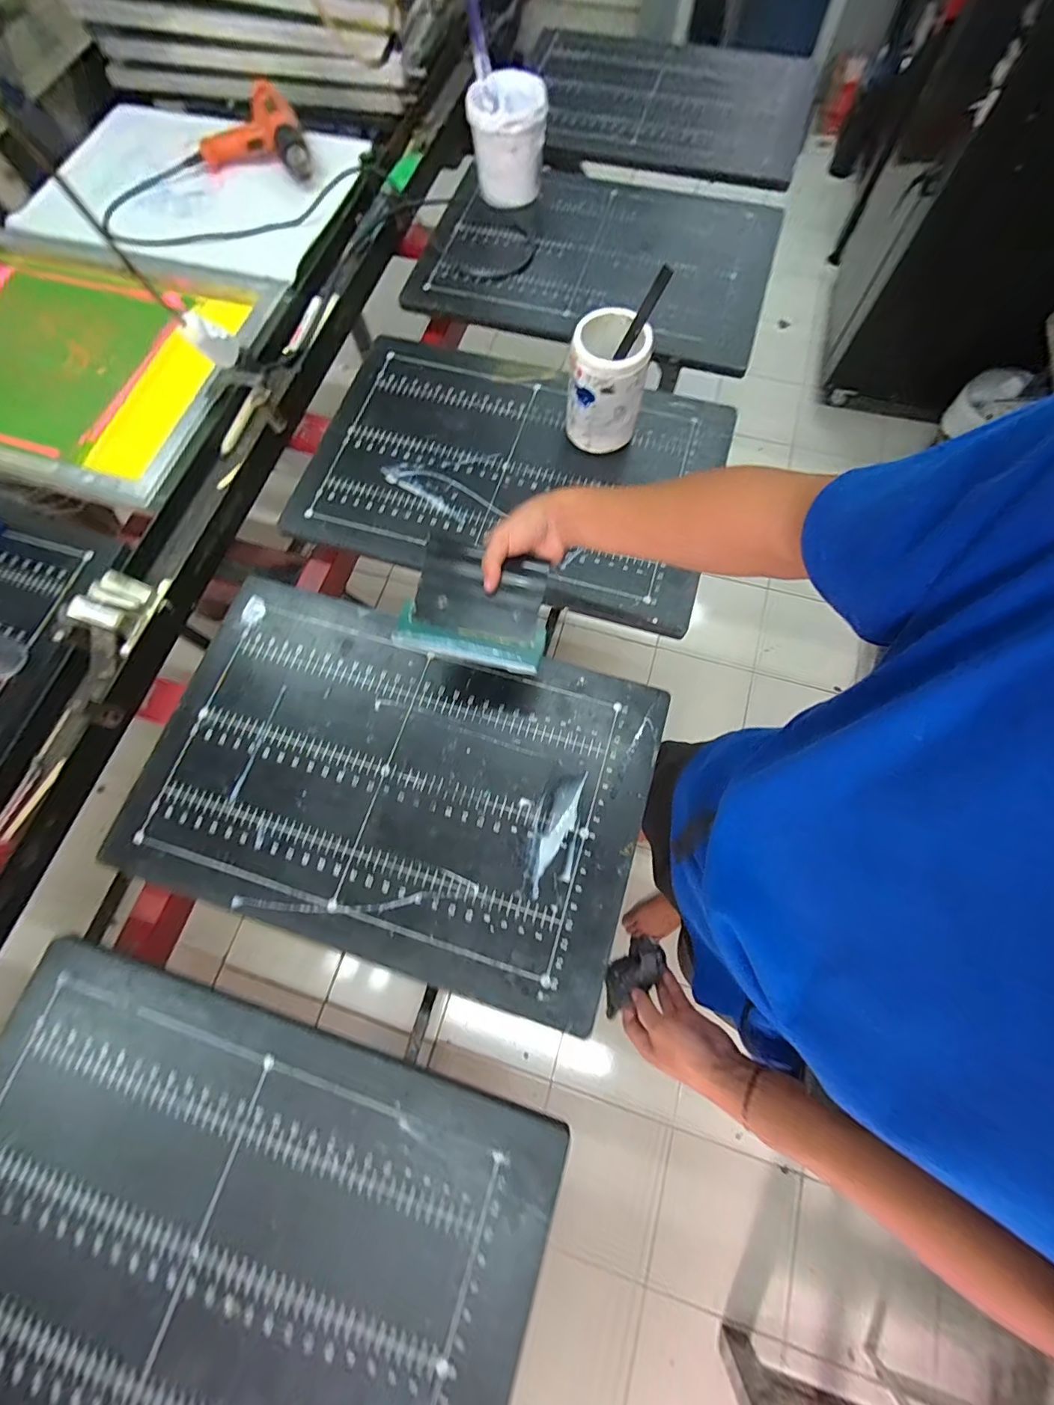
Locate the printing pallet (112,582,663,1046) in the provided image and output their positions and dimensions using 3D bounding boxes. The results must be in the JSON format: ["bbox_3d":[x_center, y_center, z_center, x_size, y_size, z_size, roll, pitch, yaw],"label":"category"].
[{"bbox_3d":[-0.163,0.086,0.583,0.587,0.015,0.385,16,74,7],"label":"printing pallet"}]

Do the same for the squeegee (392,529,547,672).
[{"bbox_3d":[-0.055,-0.113,0.543,0.157,0.029,0.138,11,73,5],"label":"squeegee"}]

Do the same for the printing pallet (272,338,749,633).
[{"bbox_3d":[-0.016,-0.375,0.720,0.591,0.020,0.442,16,74,7],"label":"printing pallet"}]

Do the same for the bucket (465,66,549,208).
[{"bbox_3d":[-0.032,-0.975,0.844,0.131,0.116,0.131,-1,73,1],"label":"bucket"}]

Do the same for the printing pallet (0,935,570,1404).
[{"bbox_3d":[-0.293,0.515,0.449,0.577,0.020,0.383,16,74,6],"label":"printing pallet"}]

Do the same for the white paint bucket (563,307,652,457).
[{"bbox_3d":[0.107,-0.430,0.665,0.095,0.148,0.095,0,73,2],"label":"white paint bucket"}]

